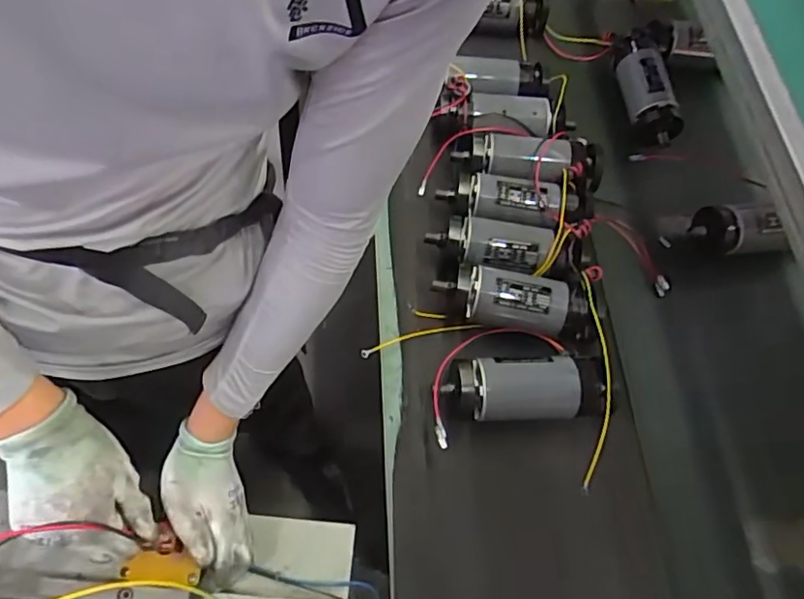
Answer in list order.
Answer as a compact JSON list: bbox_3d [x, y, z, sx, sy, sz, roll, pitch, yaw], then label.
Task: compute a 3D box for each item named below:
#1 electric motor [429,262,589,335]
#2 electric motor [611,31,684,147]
[{"bbox_3d":[0.141,-0.002,0.788,0.193,0.060,0.070,14,62,0],"label":"electric motor"},{"bbox_3d":[0.396,-0.351,0.964,0.067,0.065,0.195,-6,64,-10],"label":"electric motor"}]

